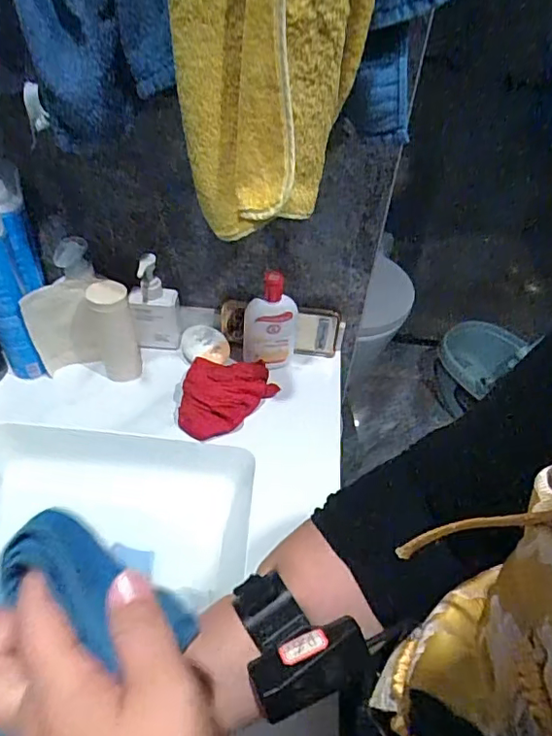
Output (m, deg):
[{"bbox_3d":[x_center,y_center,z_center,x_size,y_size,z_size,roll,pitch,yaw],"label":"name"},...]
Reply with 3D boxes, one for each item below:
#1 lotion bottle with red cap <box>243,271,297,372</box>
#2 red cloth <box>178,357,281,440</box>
[{"bbox_3d":[-0.007,-0.055,0.729,0.069,0.149,0.037,3,47,-2],"label":"lotion bottle with red cap"},{"bbox_3d":[-0.061,0.038,0.713,0.123,0.050,0.101,3,47,-2],"label":"red cloth"}]

